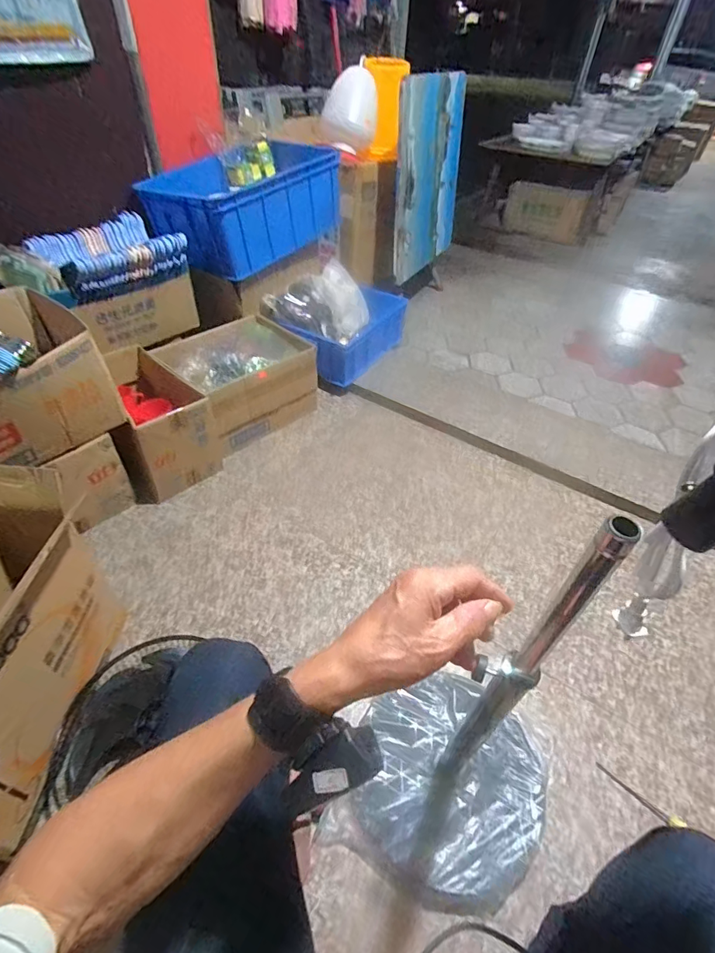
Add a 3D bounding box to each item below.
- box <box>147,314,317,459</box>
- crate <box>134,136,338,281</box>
[{"bbox_3d":[-0.372,-0.296,1.414,0.322,0.240,0.403,33,52,25],"label":"box"},{"bbox_3d":[-0.373,-0.935,1.541,0.362,0.279,0.666,35,53,27],"label":"crate"}]

